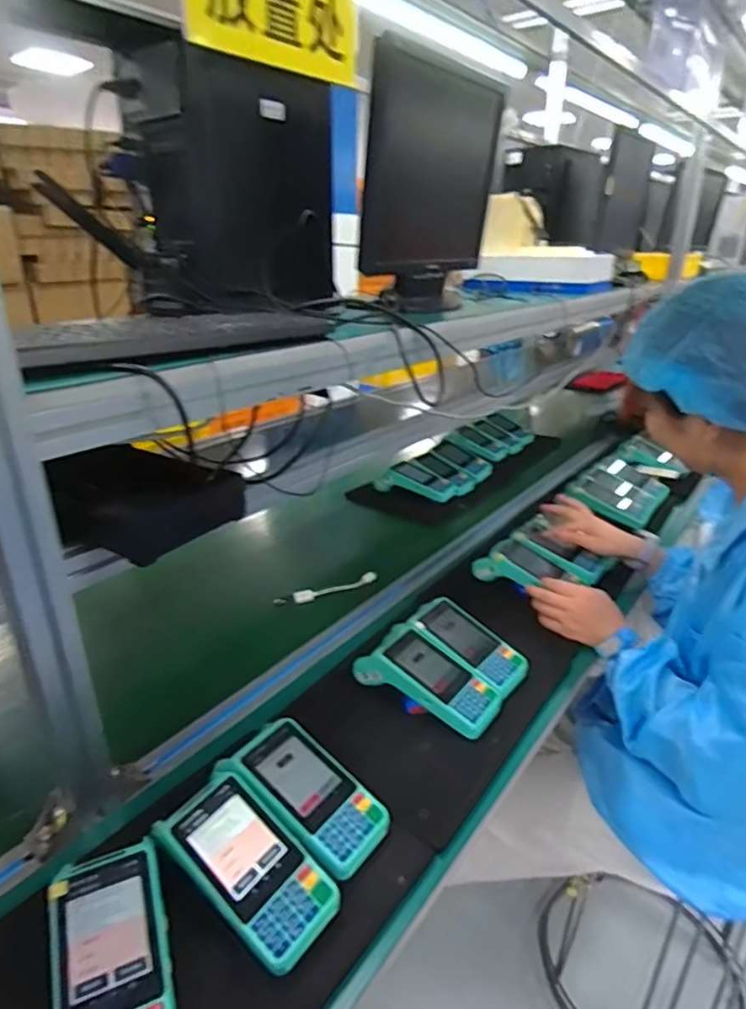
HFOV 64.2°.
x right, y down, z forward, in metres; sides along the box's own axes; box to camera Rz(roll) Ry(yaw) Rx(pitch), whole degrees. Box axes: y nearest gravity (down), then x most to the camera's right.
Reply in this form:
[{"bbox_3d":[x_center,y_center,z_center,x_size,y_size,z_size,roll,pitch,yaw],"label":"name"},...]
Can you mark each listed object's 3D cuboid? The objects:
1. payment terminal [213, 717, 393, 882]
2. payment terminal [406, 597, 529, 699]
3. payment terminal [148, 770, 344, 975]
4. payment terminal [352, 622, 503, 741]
[{"bbox_3d":[-0.065,0.280,0.579,0.156,0.062,0.092,14,27,30],"label":"payment terminal"},{"bbox_3d":[0.124,0.189,0.792,0.157,0.066,0.092,18,29,37],"label":"payment terminal"},{"bbox_3d":[-0.112,0.315,0.518,0.161,0.050,0.078,35,46,27],"label":"payment terminal"},{"bbox_3d":[0.067,0.214,0.733,0.173,0.065,0.082,17,28,35],"label":"payment terminal"}]

